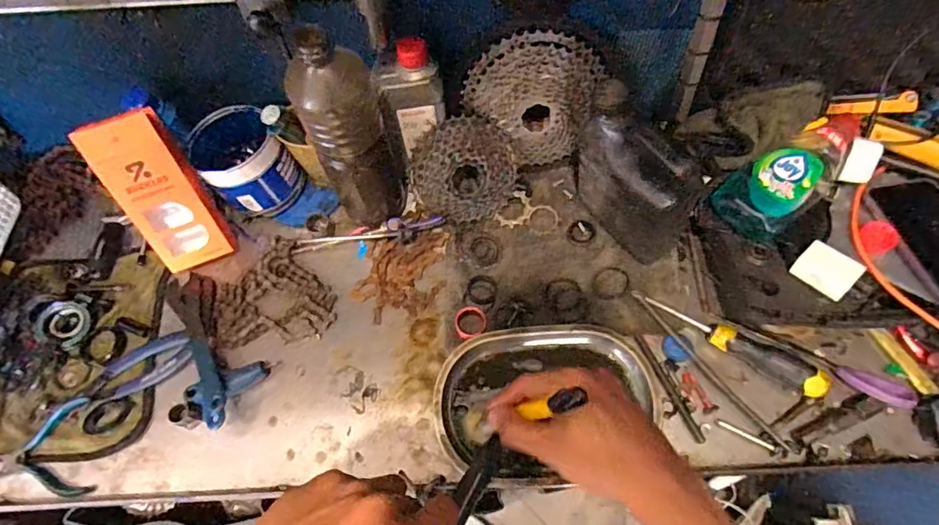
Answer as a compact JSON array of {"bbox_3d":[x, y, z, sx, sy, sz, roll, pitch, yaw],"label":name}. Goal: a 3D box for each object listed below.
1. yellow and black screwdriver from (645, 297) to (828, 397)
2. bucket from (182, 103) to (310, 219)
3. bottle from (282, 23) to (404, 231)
[{"bbox_3d":[0.277,0.082,0.535,0.183,0.026,0.024,30,70,16],"label":"yellow and black screwdriver"},{"bbox_3d":[-0.267,-0.120,0.615,0.096,0.081,0.105,-1,65,3],"label":"bucket"},{"bbox_3d":[-0.120,-0.130,0.529,0.081,0.268,0.077,-21,65,-6],"label":"bottle"}]

